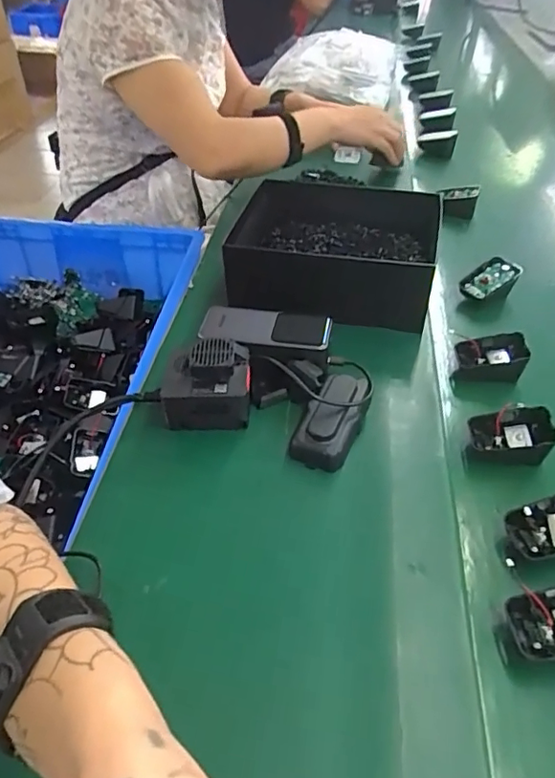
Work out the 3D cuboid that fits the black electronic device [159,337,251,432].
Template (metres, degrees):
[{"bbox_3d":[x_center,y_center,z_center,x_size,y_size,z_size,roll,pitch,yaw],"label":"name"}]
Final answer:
[{"bbox_3d":[-0.066,-0.006,0.508,0.079,0.055,0.069,0,39,-2],"label":"black electronic device"}]

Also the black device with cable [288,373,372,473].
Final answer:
[{"bbox_3d":[0.052,0.026,0.495,0.048,0.034,0.097,19,42,20],"label":"black device with cable"}]

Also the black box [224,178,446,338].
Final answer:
[{"bbox_3d":[0.067,-0.173,0.664,0.231,0.082,0.186,9,39,9],"label":"black box"}]

